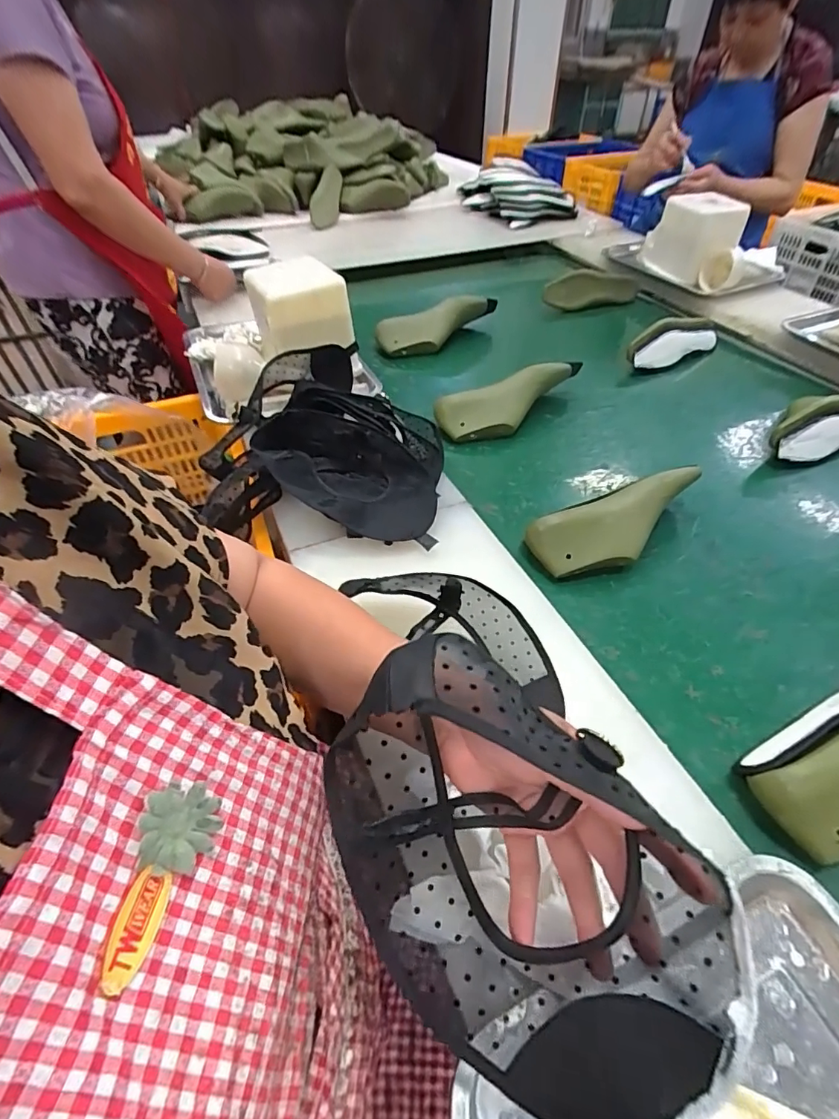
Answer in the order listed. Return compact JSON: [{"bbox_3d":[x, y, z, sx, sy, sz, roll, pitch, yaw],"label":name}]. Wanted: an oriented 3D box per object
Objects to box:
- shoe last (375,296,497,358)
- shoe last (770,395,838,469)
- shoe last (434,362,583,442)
[{"bbox_3d":[0.053,-0.523,1.126,0.304,0.099,0.090,-24,53,-21],"label":"shoe last"},{"bbox_3d":[0.666,-0.222,0.826,0.230,0.100,0.090,-21,52,-19],"label":"shoe last"},{"bbox_3d":[0.164,-0.286,0.891,0.288,0.082,0.105,-28,55,-24],"label":"shoe last"}]

